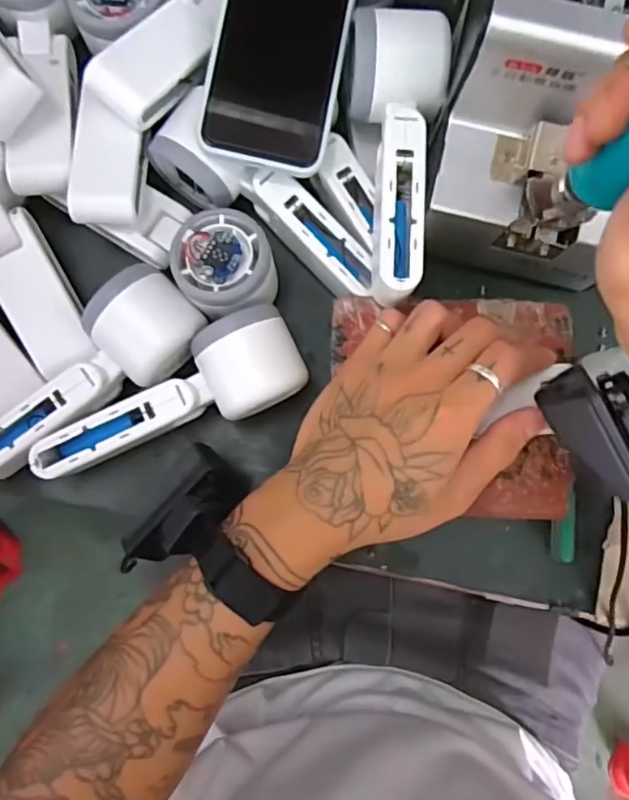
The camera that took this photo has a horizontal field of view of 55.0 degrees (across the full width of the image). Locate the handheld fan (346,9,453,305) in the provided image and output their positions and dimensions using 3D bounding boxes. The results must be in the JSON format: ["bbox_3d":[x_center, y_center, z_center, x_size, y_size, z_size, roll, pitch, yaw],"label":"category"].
[{"bbox_3d":[0.044,-0.135,0.348,0.050,0.047,0.158,3,85,-2],"label":"handheld fan"}]

